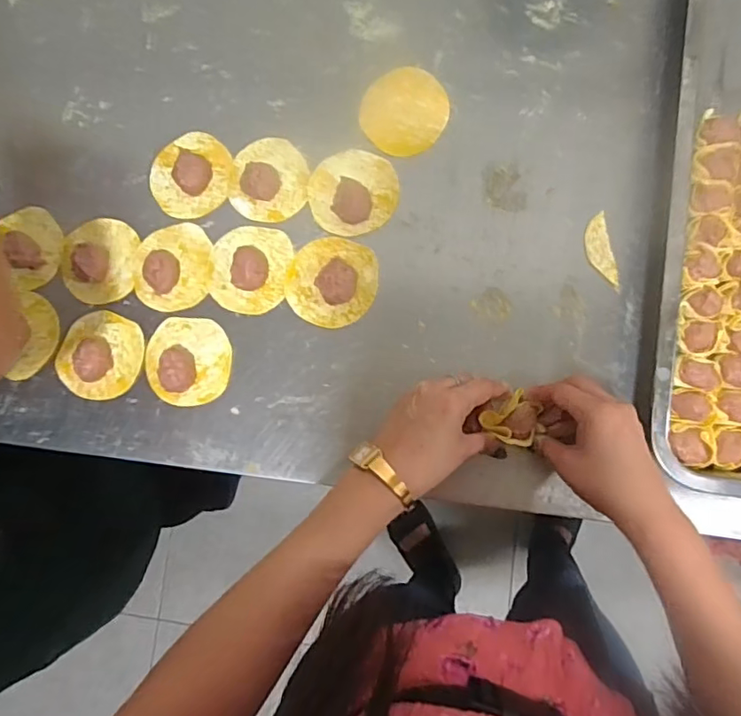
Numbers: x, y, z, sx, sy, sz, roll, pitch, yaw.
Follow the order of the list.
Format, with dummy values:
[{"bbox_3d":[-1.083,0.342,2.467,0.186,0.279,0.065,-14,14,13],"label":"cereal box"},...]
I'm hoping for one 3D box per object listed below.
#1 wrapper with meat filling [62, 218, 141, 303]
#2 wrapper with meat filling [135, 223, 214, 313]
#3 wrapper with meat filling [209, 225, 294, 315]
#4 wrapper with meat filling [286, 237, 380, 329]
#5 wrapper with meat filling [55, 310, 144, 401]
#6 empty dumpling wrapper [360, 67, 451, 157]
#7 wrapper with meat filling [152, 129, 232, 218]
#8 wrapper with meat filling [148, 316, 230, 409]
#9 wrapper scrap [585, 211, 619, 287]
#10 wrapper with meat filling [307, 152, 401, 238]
[{"bbox_3d":[-0.265,-0.095,0.533,0.076,0.010,0.084,5,84,7],"label":"wrapper with meat filling"},{"bbox_3d":[-0.188,-0.087,0.514,0.074,0.026,0.083,4,84,6],"label":"wrapper with meat filling"},{"bbox_3d":[-0.113,-0.084,0.504,0.073,0.025,0.081,11,85,7],"label":"wrapper with meat filling"},{"bbox_3d":[-0.036,-0.071,0.497,0.081,0.021,0.080,-1,83,6],"label":"wrapper with meat filling"},{"bbox_3d":[-0.257,-0.003,0.516,0.079,0.017,0.080,-1,83,6],"label":"wrapper with meat filling"},{"bbox_3d":[0.031,-0.231,0.513,0.080,0.004,0.082,-1,83,6],"label":"empty dumpling wrapper"},{"bbox_3d":[-0.173,-0.177,0.532,0.081,0.009,0.080,-1,83,6],"label":"wrapper with meat filling"},{"bbox_3d":[-0.169,0.002,0.500,0.077,0.025,0.080,5,84,7],"label":"wrapper with meat filling"},{"bbox_3d":[0.202,-0.094,0.482,0.021,0.004,0.064,-12,82,5],"label":"wrapper scrap"},{"bbox_3d":[-0.016,-0.155,0.501,0.080,0.024,0.080,-1,83,6],"label":"wrapper with meat filling"}]

